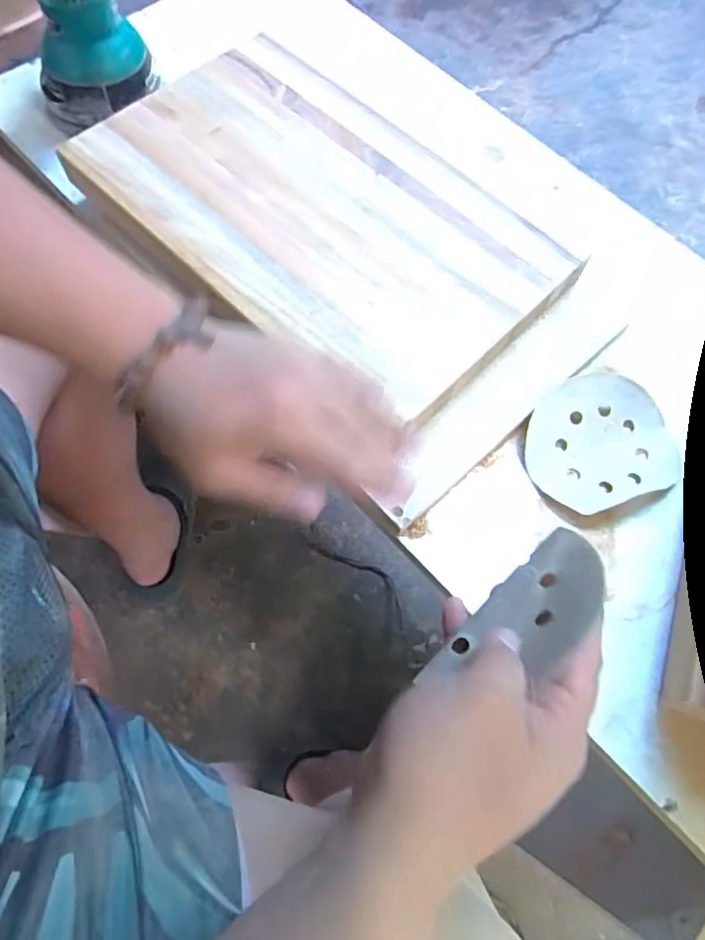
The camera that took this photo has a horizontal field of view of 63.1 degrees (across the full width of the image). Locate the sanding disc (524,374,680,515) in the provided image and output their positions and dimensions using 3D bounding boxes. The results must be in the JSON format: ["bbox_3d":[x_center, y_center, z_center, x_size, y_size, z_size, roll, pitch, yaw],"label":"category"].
[{"bbox_3d":[0.194,-0.024,0.451,0.120,0.011,0.102,-19,70,-9],"label":"sanding disc"}]

